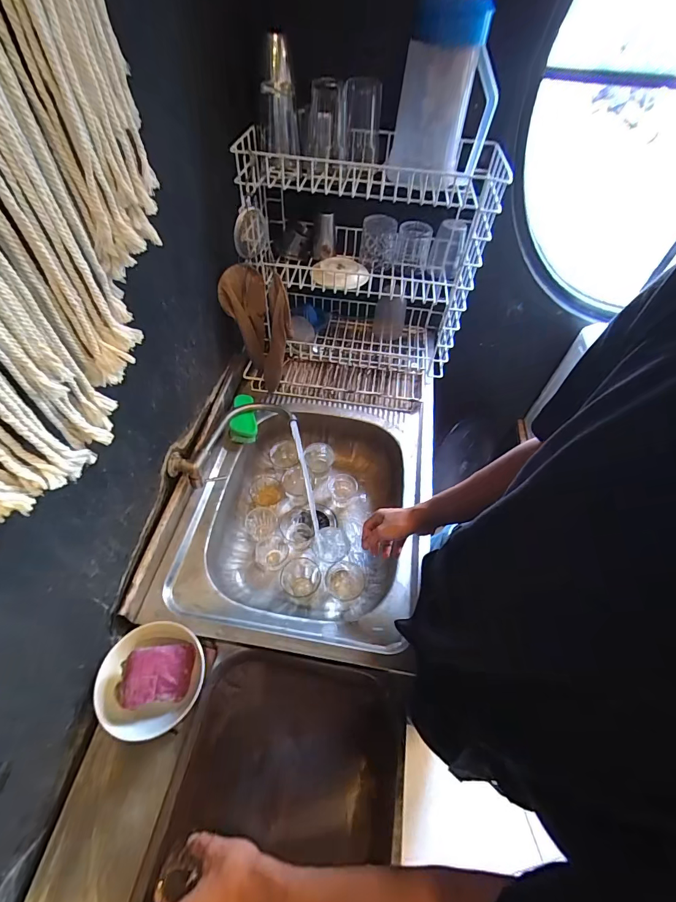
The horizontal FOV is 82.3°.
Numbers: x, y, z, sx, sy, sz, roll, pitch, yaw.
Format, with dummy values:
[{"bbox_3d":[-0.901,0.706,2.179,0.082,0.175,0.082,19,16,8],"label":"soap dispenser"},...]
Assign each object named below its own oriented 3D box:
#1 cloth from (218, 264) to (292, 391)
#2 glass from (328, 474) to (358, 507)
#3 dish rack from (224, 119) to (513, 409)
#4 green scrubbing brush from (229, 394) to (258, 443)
[{"bbox_3d":[-0.181,-0.270,0.883,0.129,0.277,0.095,-12,56,-12],"label":"cloth"},{"bbox_3d":[0.010,0.100,0.932,0.069,0.077,0.064,4,54,0],"label":"glass"},{"bbox_3d":[0.052,-0.396,0.886,0.478,0.462,0.354,8,54,3],"label":"dish rack"},{"bbox_3d":[-0.214,-0.077,0.876,0.056,0.028,0.114,-3,73,-5],"label":"green scrubbing brush"}]

